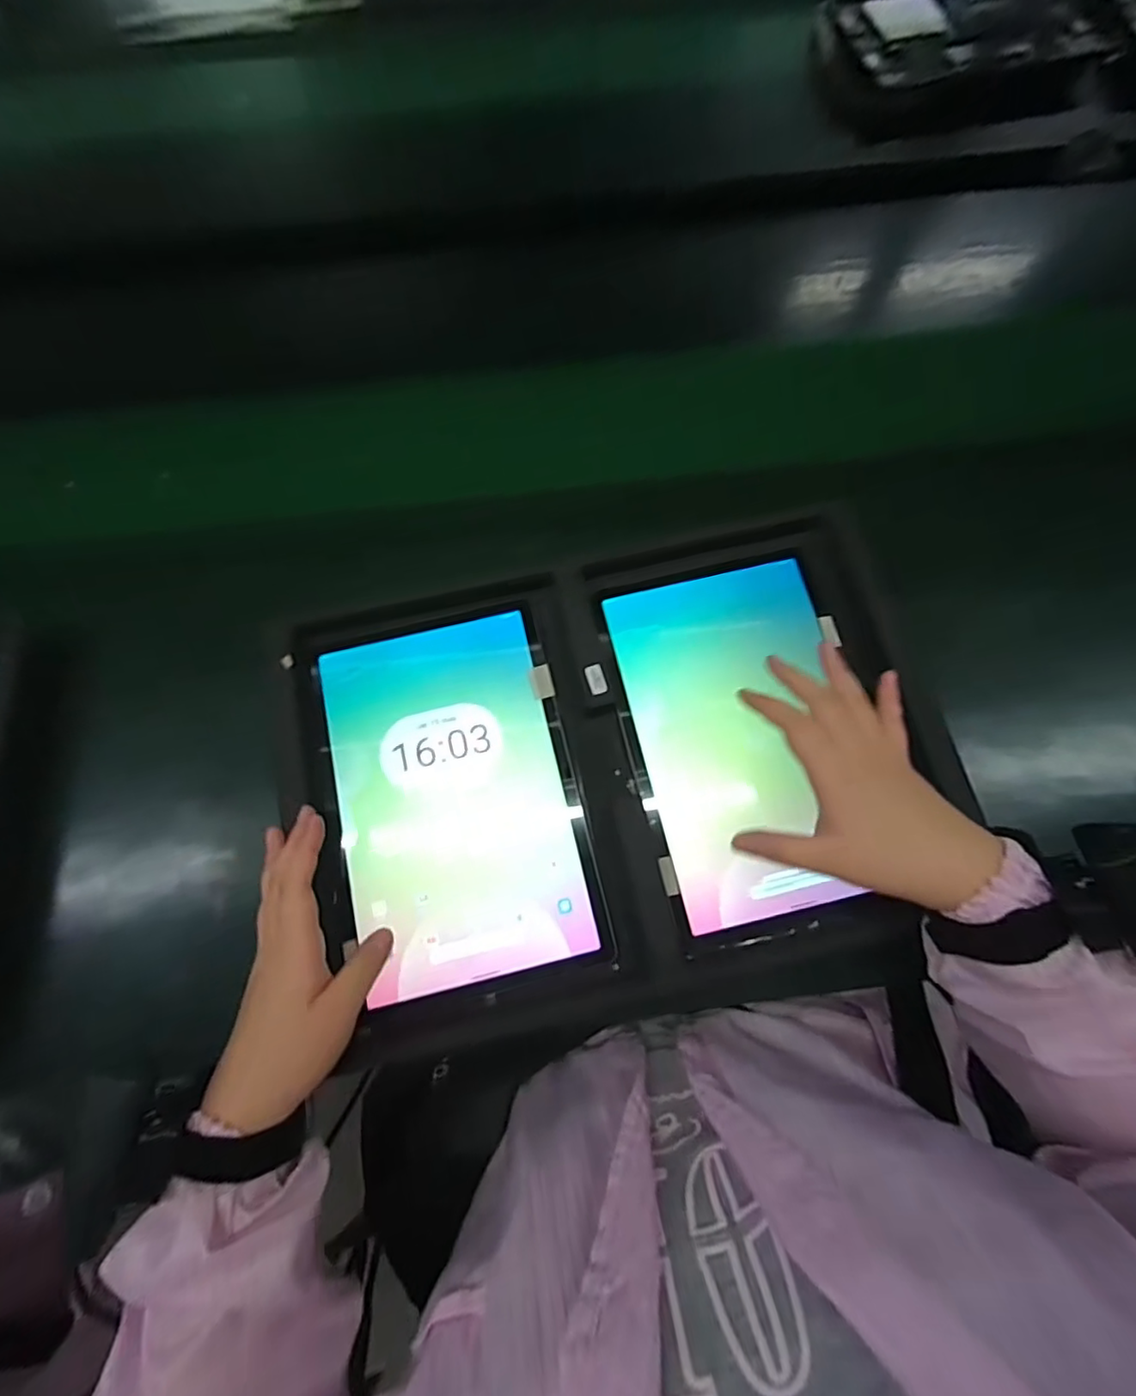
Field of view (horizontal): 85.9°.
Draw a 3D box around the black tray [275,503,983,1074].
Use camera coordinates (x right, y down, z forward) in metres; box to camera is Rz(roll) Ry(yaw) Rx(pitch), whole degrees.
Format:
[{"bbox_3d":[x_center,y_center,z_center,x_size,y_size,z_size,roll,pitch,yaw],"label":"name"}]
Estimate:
[{"bbox_3d":[0.035,0.047,0.414,0.421,0.040,0.301,-12,71,-3],"label":"black tray"}]

